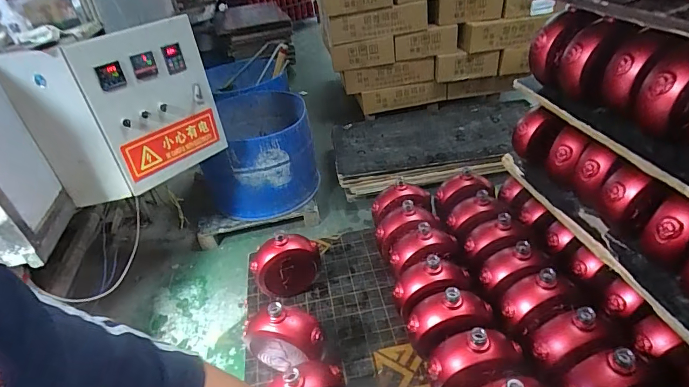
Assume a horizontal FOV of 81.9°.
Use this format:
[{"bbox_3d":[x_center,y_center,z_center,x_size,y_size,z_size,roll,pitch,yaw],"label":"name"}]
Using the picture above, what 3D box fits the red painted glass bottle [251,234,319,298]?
[{"bbox_3d":[-0.119,0.157,0.831,0.138,0.143,0.062,-16,37,-12],"label":"red painted glass bottle"}]

